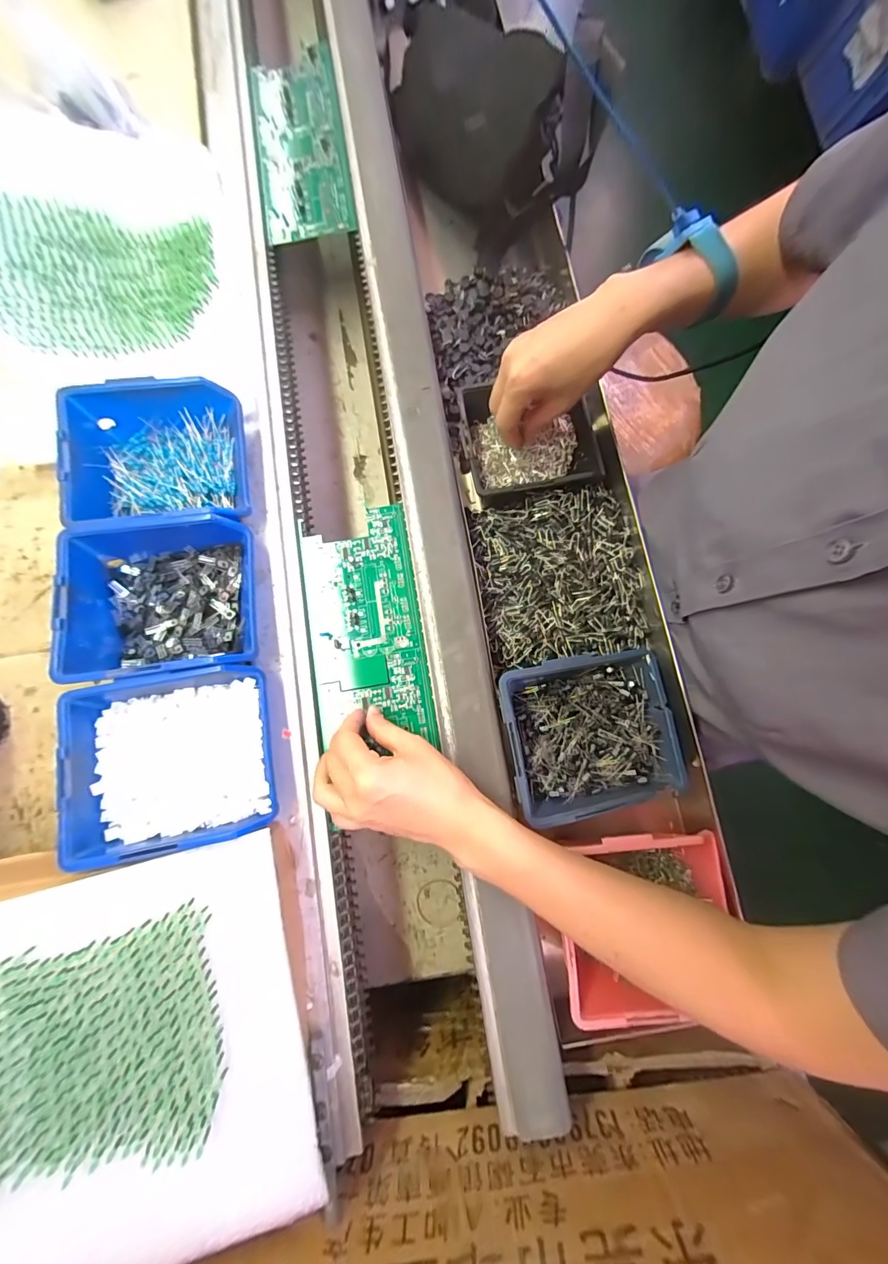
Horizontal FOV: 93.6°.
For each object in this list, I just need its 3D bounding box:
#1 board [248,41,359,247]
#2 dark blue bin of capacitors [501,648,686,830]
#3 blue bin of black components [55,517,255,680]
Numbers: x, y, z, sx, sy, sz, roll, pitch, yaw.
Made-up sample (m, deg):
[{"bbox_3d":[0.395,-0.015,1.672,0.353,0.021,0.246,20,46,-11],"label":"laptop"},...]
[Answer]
[{"bbox_3d":[-0.159,-0.543,0.463,0.097,0.012,0.250,-9,80,-1],"label":"board"},{"bbox_3d":[0.121,0.081,0.345,0.137,0.046,0.120,-11,80,-1],"label":"dark blue bin of capacitors"},{"bbox_3d":[-0.226,-0.024,0.325,0.142,0.056,0.115,-9,80,-1],"label":"blue bin of black components"}]

